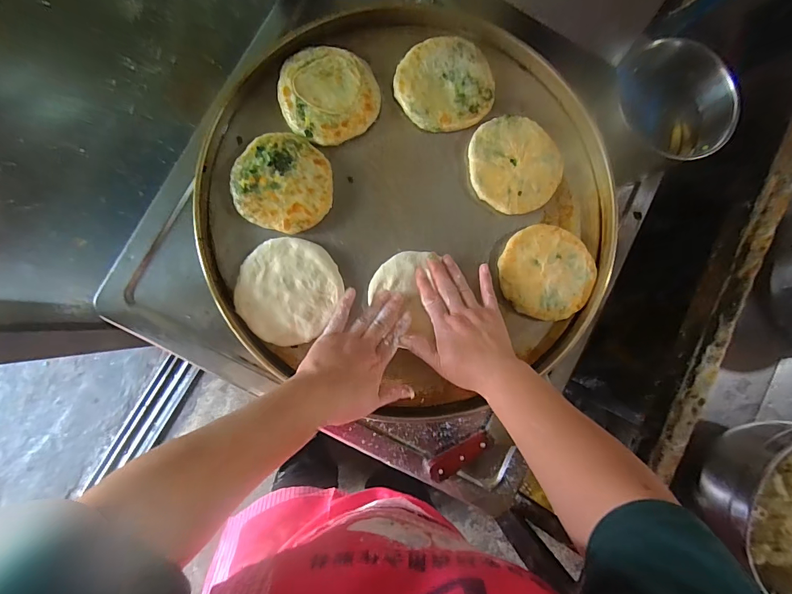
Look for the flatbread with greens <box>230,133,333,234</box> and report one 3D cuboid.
[{"bbox_3d":[-0.140,-0.143,0.498,0.119,0.010,0.118,0,87,-6],"label":"flatbread with greens"}]

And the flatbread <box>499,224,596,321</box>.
[{"bbox_3d":[0.198,-0.033,0.527,0.121,0.014,0.119,0,87,-6],"label":"flatbread"}]

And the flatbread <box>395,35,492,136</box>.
[{"bbox_3d":[0.063,-0.281,0.531,0.126,0.019,0.121,0,87,-6],"label":"flatbread"}]

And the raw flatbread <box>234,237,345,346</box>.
[{"bbox_3d":[-0.134,-0.009,0.494,0.116,0.009,0.126,0,87,-6],"label":"raw flatbread"}]

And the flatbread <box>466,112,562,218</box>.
[{"bbox_3d":[0.158,-0.175,0.530,0.118,0.018,0.125,0,87,-6],"label":"flatbread"}]

